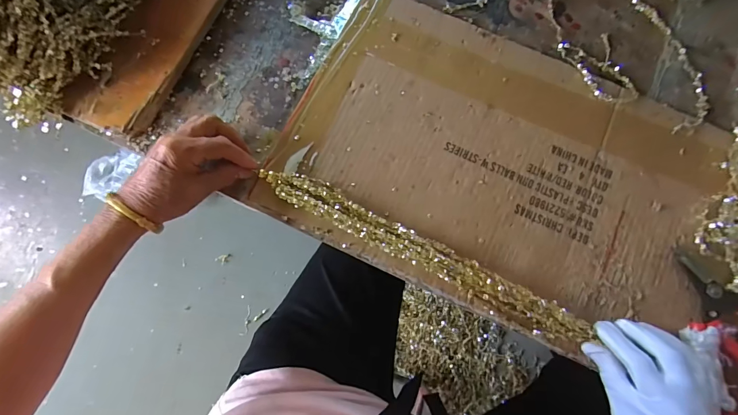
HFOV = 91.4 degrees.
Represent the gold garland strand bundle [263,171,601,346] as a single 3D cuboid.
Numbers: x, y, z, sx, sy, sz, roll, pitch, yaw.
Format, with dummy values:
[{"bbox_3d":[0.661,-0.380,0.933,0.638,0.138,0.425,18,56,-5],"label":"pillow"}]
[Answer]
[{"bbox_3d":[0.050,0.043,0.352,0.335,0.018,0.033,27,80,5],"label":"gold garland strand bundle"}]

